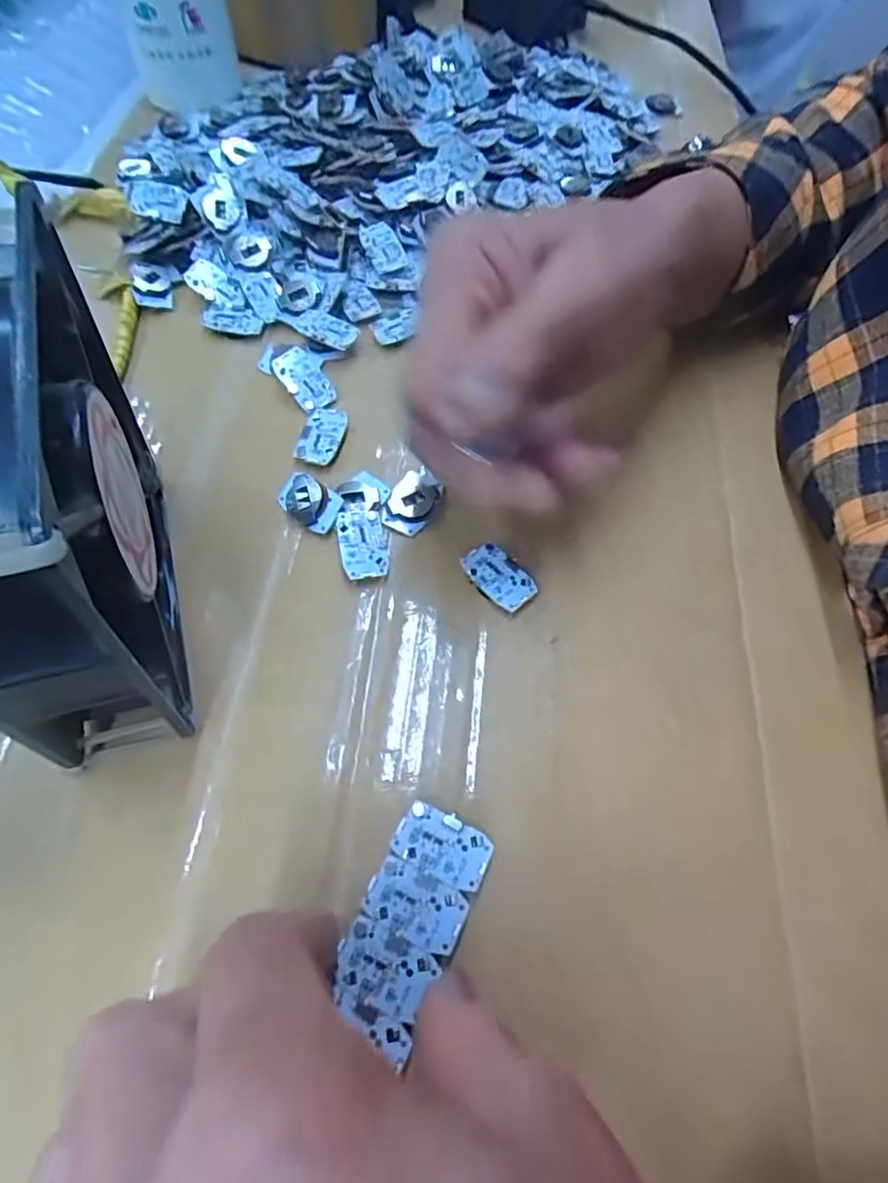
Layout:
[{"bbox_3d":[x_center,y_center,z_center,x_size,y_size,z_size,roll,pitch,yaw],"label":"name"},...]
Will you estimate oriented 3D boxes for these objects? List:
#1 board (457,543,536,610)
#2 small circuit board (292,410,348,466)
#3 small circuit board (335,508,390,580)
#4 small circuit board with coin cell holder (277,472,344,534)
[{"bbox_3d":[0.021,-0.006,0.231,0.018,0.004,0.030,-37,70,-20],"label":"board"},{"bbox_3d":[-0.054,-0.069,0.261,0.019,0.005,0.029,12,62,3],"label":"small circuit board"},{"bbox_3d":[-0.032,-0.019,0.234,0.019,0.005,0.029,-10,63,-8],"label":"small circuit board"},{"bbox_3d":[-0.055,-0.036,0.242,0.029,0.004,0.018,36,86,15],"label":"small circuit board with coin cell holder"}]

